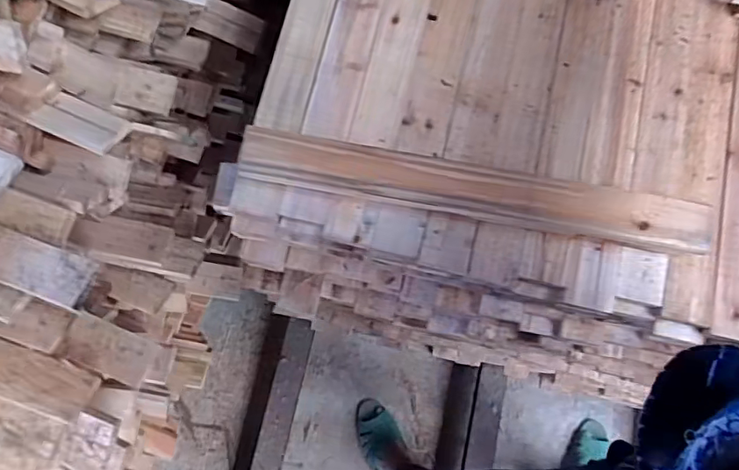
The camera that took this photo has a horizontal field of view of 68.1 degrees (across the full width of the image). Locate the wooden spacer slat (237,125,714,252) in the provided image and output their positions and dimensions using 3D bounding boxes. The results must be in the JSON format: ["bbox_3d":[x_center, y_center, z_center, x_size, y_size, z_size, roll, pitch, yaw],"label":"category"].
[{"bbox_3d":[0.110,-0.046,0.577,0.483,0.030,0.054,10,78,1],"label":"wooden spacer slat"}]

